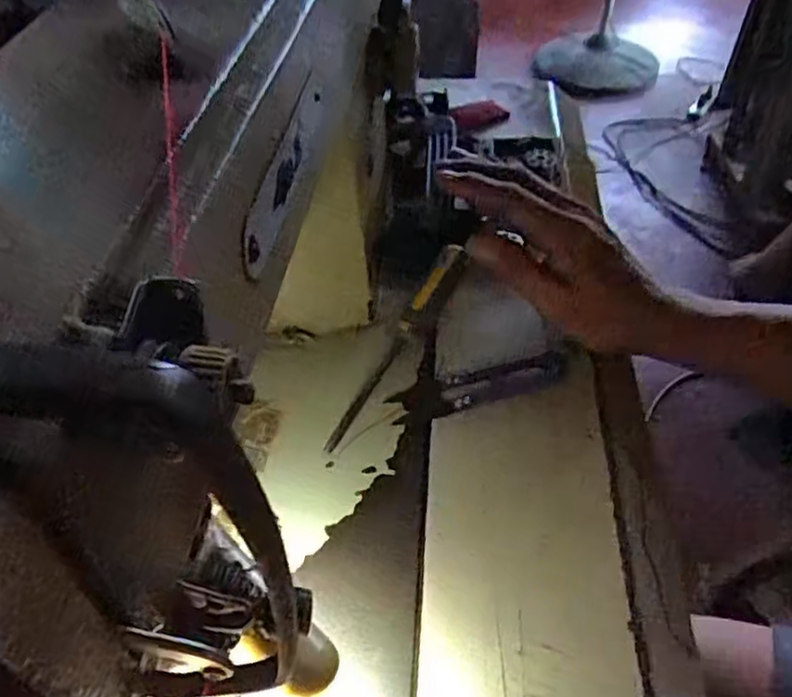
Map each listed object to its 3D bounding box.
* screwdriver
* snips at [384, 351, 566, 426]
[{"bbox_3d":[0.003,-0.002,0.399,0.018,0.013,0.148,24,66,22],"label":"screwdriver"},{"bbox_3d":[0.048,0.020,0.390,0.104,0.008,0.020,-15,47,-15],"label":"snips"}]

